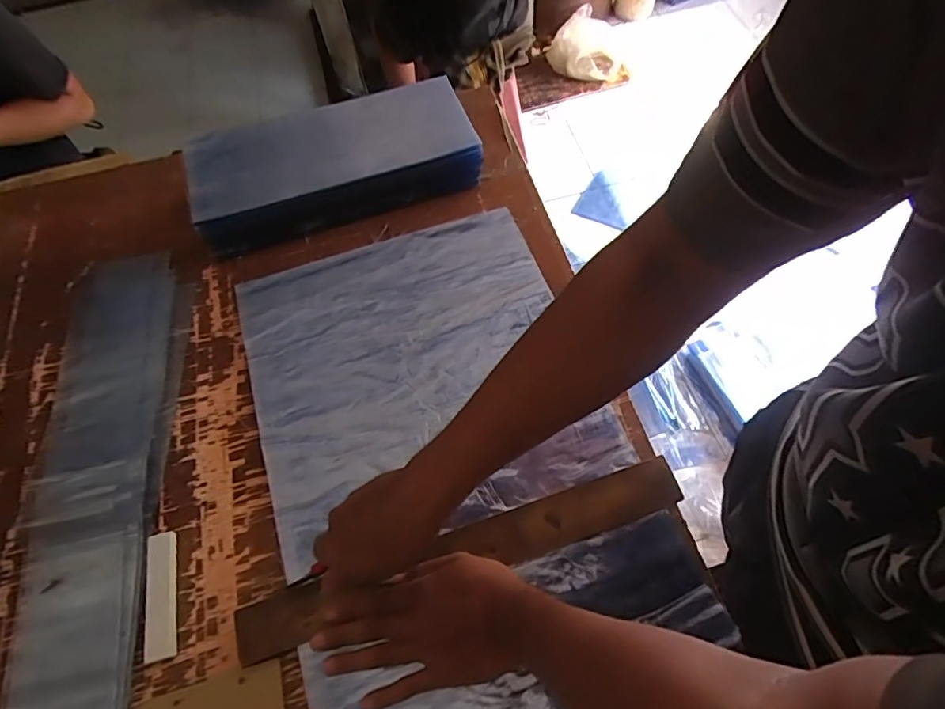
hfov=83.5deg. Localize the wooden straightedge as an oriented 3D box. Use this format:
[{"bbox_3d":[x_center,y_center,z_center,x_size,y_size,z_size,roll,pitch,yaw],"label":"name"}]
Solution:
[{"bbox_3d":[-0.006,0.190,0.506,0.435,0.014,0.049,-18,70,-7],"label":"wooden straightedge"}]

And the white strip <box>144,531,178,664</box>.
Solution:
[{"bbox_3d":[-0.299,0.229,0.506,0.028,0.008,0.112,-18,62,-6],"label":"white strip"}]

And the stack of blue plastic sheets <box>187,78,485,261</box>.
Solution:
[{"bbox_3d":[-0.187,-0.267,0.733,0.379,0.091,0.166,-19,62,-7],"label":"stack of blue plastic sheets"}]

